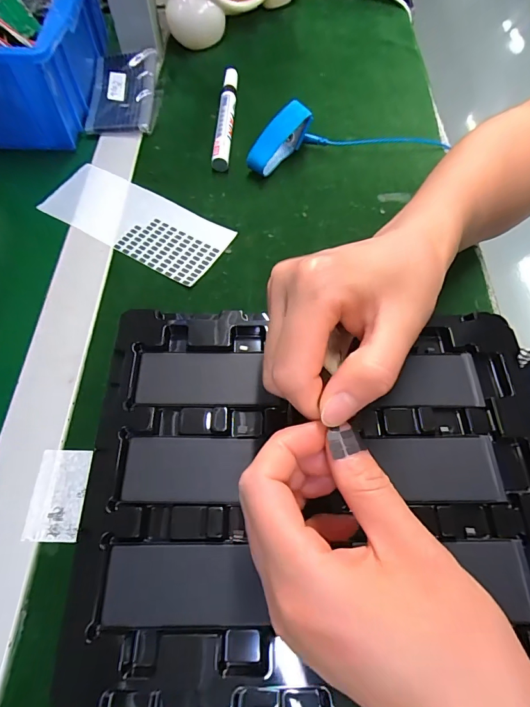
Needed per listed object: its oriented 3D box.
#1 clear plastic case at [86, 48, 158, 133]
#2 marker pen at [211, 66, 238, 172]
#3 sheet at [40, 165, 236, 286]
[{"bbox_3d":[-0.144,-0.262,0.386,0.066,0.026,0.109,-2,63,-3],"label":"clear plastic case"},{"bbox_3d":[-0.039,-0.234,0.380,0.017,0.017,0.143,3,63,-1],"label":"marker pen"},{"bbox_3d":[-0.106,-0.110,0.319,0.153,0.004,0.062,29,67,10],"label":"sheet"}]

